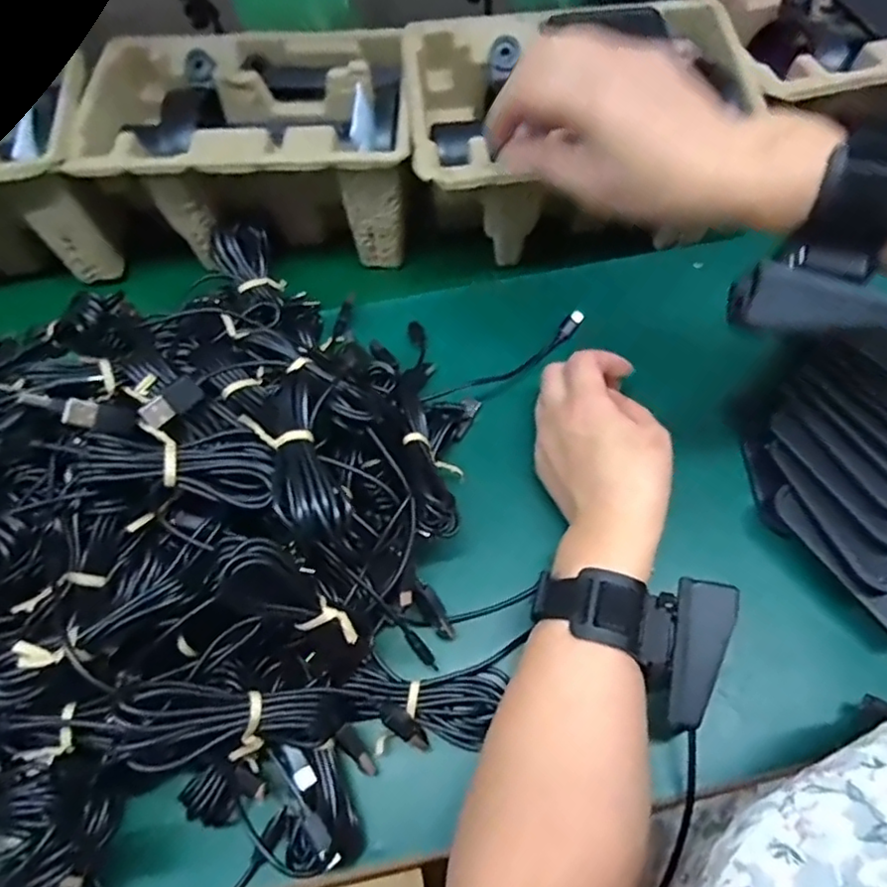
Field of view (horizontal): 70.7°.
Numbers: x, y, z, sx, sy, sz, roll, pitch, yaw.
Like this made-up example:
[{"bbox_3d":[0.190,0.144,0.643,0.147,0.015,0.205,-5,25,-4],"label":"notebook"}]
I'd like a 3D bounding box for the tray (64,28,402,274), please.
[{"bbox_3d":[-0.131,-0.212,0.471,0.218,0.111,0.140,0,61,3],"label":"tray"}]

